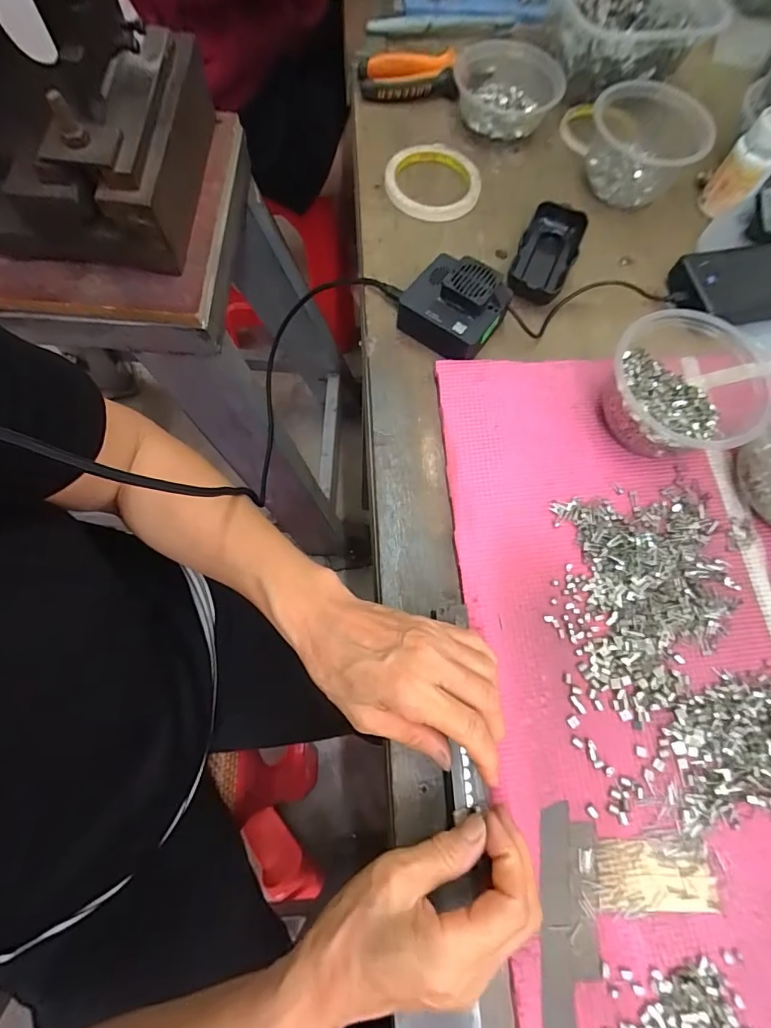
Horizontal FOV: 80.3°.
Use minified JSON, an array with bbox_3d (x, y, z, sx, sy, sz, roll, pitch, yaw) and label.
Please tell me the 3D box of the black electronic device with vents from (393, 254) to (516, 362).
[{"bbox_3d":[0.058,-0.180,0.398,0.078,0.043,0.070,33,74,10],"label":"black electronic device with vents"}]

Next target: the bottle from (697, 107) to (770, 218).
[{"bbox_3d":[0.354,-0.340,0.445,0.043,0.073,0.043,43,76,12],"label":"bottle"}]

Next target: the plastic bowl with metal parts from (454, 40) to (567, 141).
[{"bbox_3d":[0.128,-0.456,0.492,0.108,0.052,0.091,4,71,0],"label":"plastic bowl with metal parts"}]

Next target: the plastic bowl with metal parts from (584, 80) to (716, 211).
[{"bbox_3d":[0.258,-0.372,0.459,0.110,0.061,0.098,28,73,8],"label":"plastic bowl with metal parts"}]

